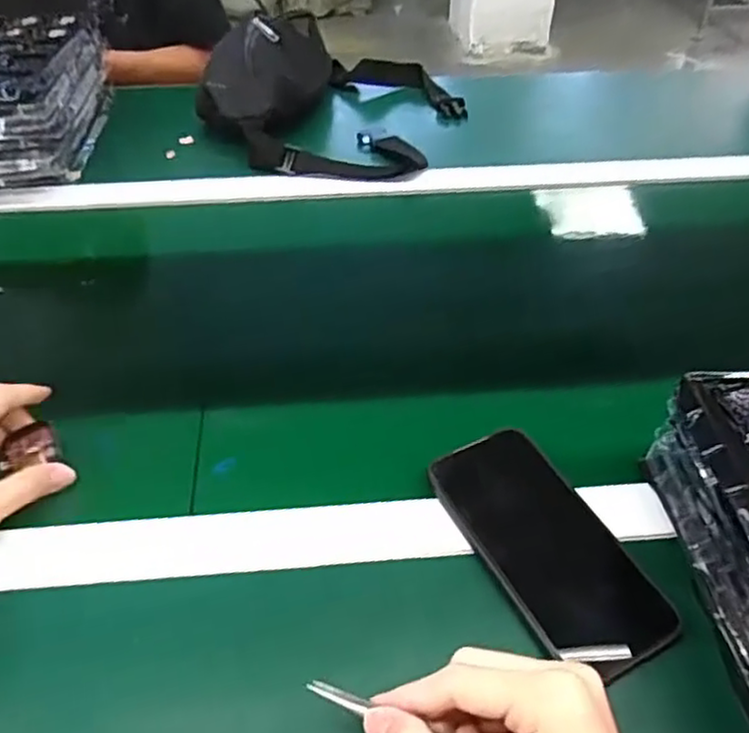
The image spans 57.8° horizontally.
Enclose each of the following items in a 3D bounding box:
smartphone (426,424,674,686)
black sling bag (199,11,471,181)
[{"bbox_3d":[0.103,0.106,0.410,0.077,0.011,0.157,-22,52,-21],"label":"smartphone"},{"bbox_3d":[-0.045,-0.345,0.832,0.286,0.104,0.313,12,45,12],"label":"black sling bag"}]

